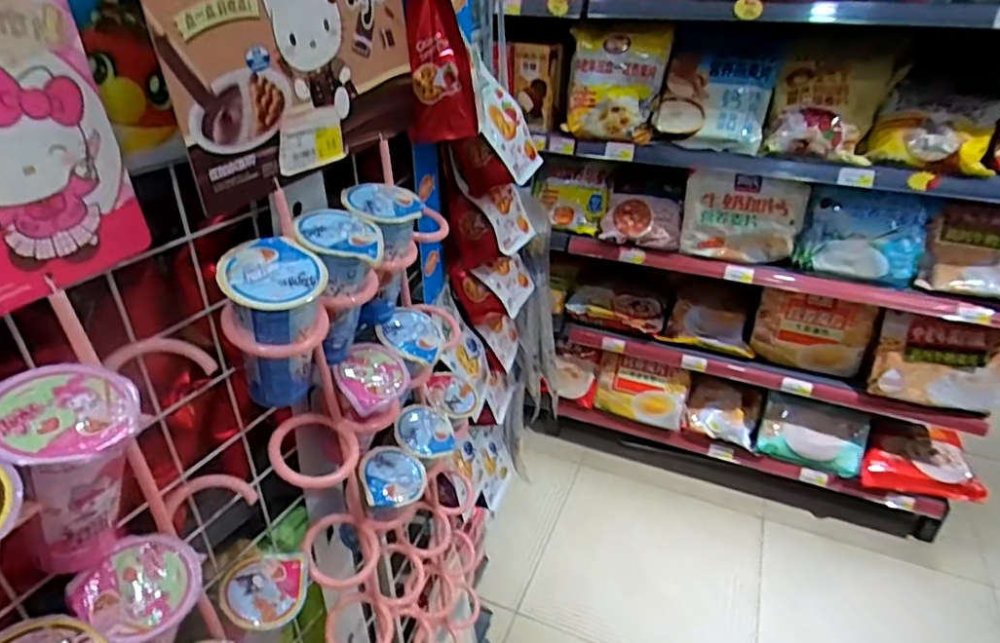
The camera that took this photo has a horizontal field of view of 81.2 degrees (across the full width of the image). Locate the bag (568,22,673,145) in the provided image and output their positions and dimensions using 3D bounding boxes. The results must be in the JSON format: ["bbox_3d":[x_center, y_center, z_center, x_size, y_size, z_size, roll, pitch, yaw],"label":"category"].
[{"bbox_3d":[0.314,-0.646,1.582,0.251,0.275,0.092,10,33,15],"label":"bag"}]

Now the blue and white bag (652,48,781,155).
[{"bbox_3d":[0.561,-0.580,1.536,0.276,0.220,0.100,17,35,24],"label":"blue and white bag"}]

